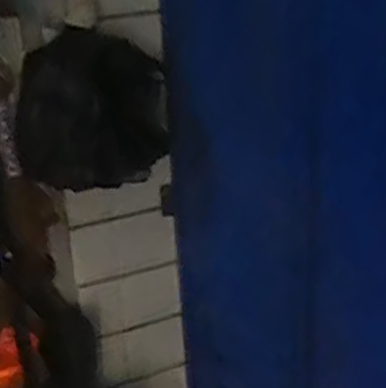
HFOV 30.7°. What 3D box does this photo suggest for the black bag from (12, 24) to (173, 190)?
[{"bbox_3d":[-0.146,-0.126,1.023,0.207,0.196,0.174,-3,23,-1],"label":"black bag"}]

